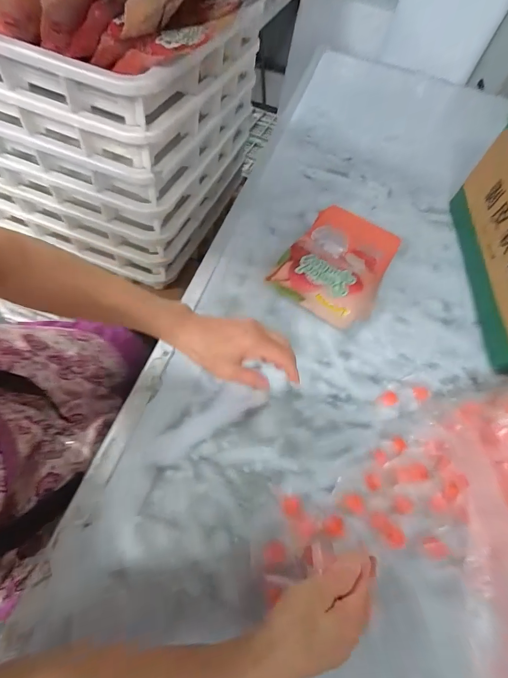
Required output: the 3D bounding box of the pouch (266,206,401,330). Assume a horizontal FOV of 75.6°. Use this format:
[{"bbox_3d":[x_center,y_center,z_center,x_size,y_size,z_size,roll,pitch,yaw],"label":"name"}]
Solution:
[{"bbox_3d":[0.153,-0.144,0.583,0.164,0.024,0.245,31,59,10],"label":"pouch"}]

